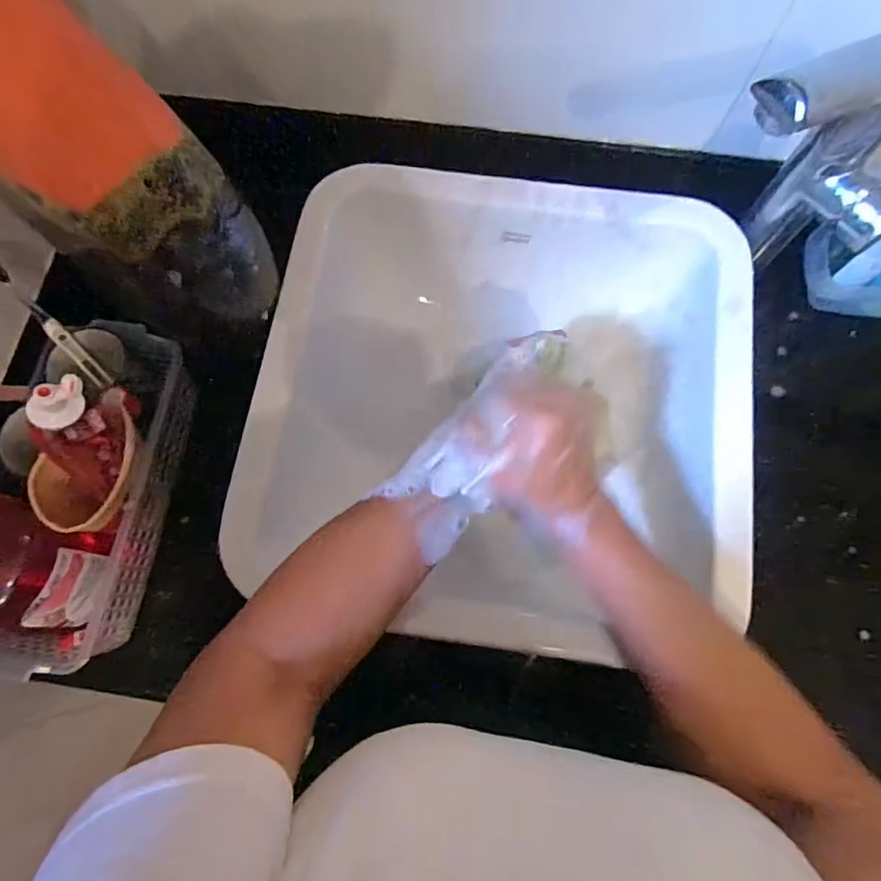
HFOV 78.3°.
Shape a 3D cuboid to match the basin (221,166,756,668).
[{"bbox_3d":[0.051,-0.030,0.468,0.386,0.141,0.377,0,74,1],"label":"basin"}]

